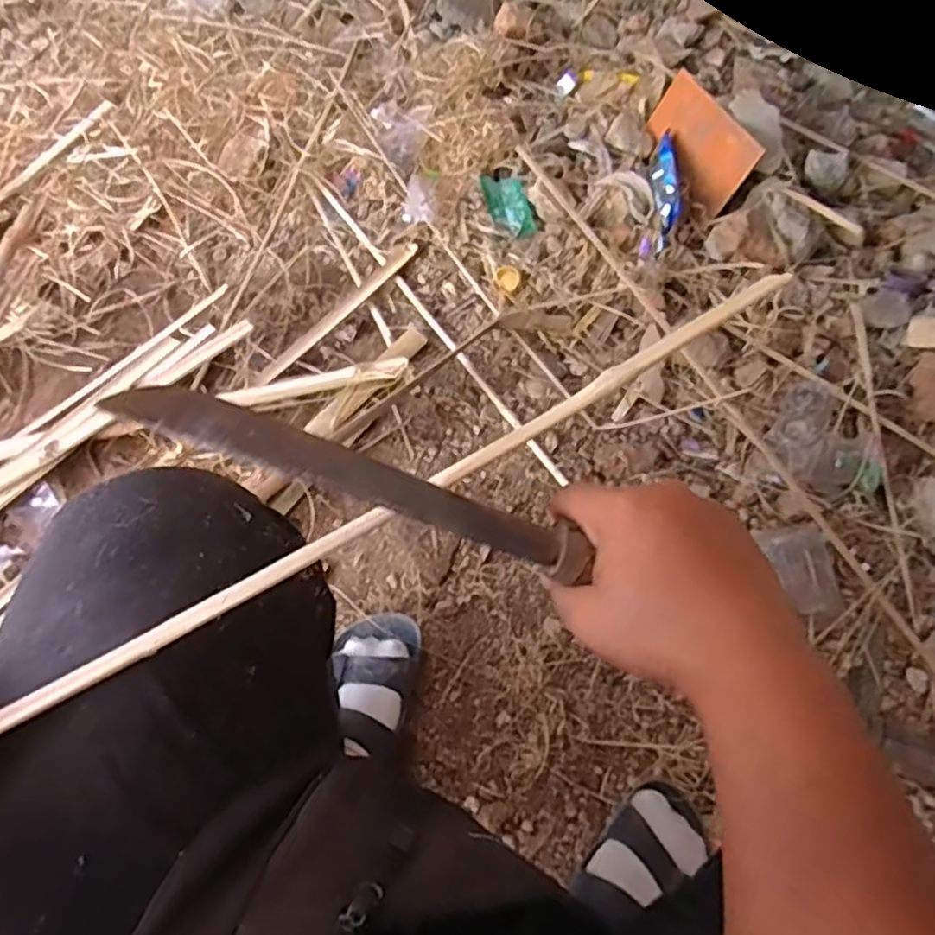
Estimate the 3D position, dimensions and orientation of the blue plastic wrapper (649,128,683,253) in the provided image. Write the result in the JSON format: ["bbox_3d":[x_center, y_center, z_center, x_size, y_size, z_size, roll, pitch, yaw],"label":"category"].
[{"bbox_3d":[0.276,-0.389,0.963,0.030,0.057,0.186,1,62,3],"label":"blue plastic wrapper"}]

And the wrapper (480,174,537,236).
[{"bbox_3d":[0.059,-0.380,1.001,0.055,0.018,0.110,-19,67,-5],"label":"wrapper"}]

